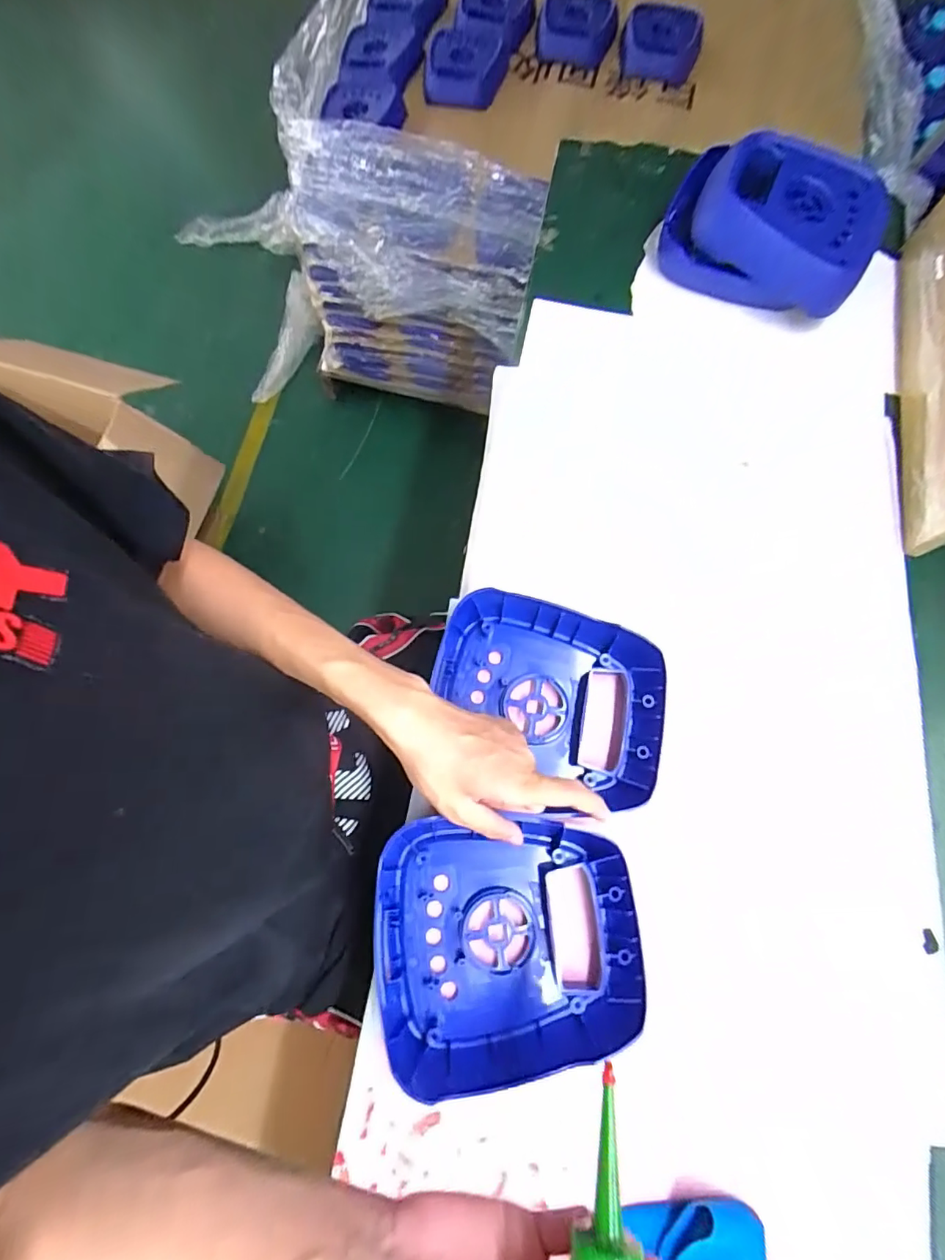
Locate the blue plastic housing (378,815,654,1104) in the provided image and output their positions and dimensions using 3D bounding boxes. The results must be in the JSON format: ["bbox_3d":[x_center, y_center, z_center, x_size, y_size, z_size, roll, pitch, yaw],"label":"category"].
[{"bbox_3d":[0.024,0.222,0.366,0.179,0.036,0.159,-3,75,-2],"label":"blue plastic housing"}]

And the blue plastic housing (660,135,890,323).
[{"bbox_3d":[0.319,-0.438,0.550,0.210,0.073,0.166,17,75,4],"label":"blue plastic housing"}]

